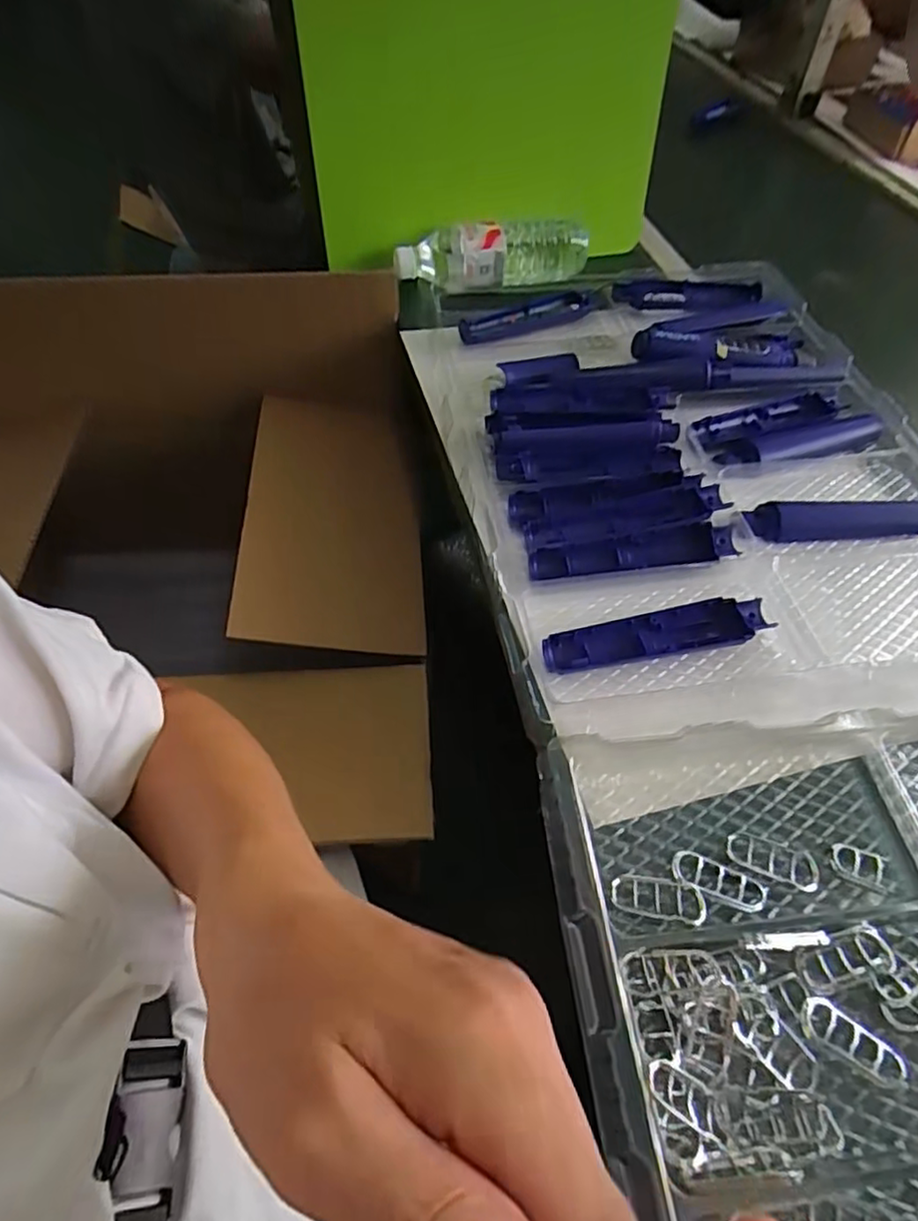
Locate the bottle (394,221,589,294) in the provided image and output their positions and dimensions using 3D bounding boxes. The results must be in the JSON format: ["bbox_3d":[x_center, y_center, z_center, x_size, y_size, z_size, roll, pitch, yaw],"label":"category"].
[{"bbox_3d":[0.045,-0.424,0.789,0.240,0.073,0.062,-12,55,-10],"label":"bottle"}]

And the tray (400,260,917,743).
[{"bbox_3d":[0.211,-0.157,0.619,0.446,0.055,0.592,-7,54,-10],"label":"tray"}]

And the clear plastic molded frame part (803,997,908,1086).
[{"bbox_3d":[0.205,0.223,0.336,0.054,0.009,0.018,27,57,17],"label":"clear plastic molded frame part"}]

